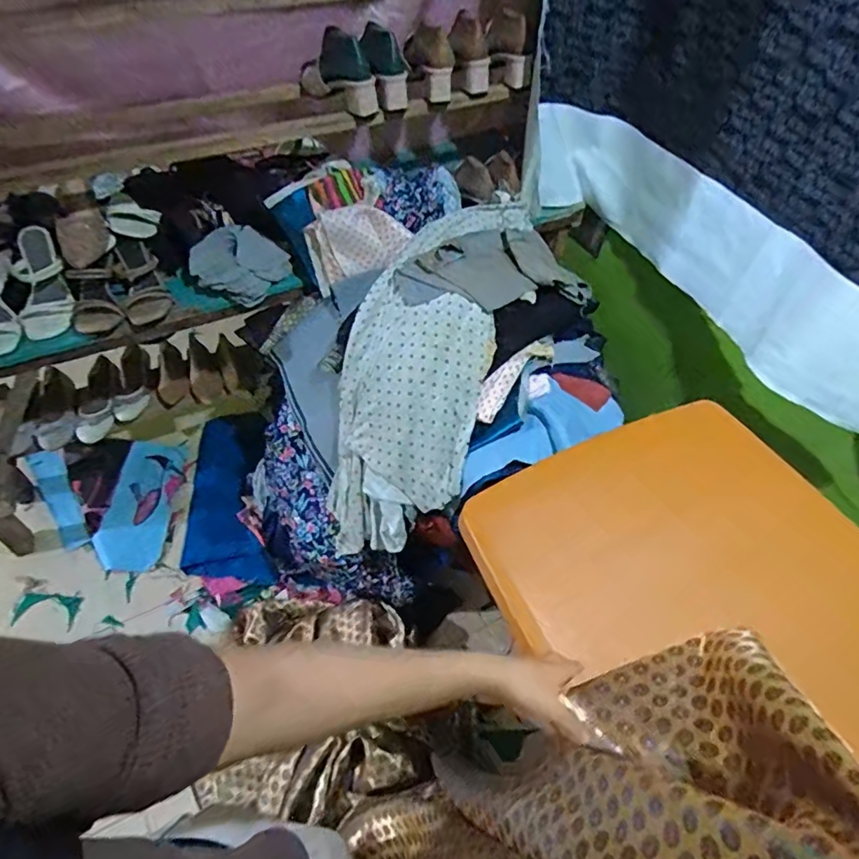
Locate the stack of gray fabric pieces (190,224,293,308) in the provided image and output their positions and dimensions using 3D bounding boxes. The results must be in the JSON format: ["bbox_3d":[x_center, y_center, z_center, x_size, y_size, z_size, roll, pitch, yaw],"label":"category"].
[{"bbox_3d":[-0.395,-0.335,1.096,0.171,0.072,0.156,36,59,22],"label":"stack of gray fabric pieces"}]

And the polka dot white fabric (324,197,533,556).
[{"bbox_3d":[-0.012,-0.132,1.048,0.258,0.206,0.772,16,86,9],"label":"polka dot white fabric"}]

